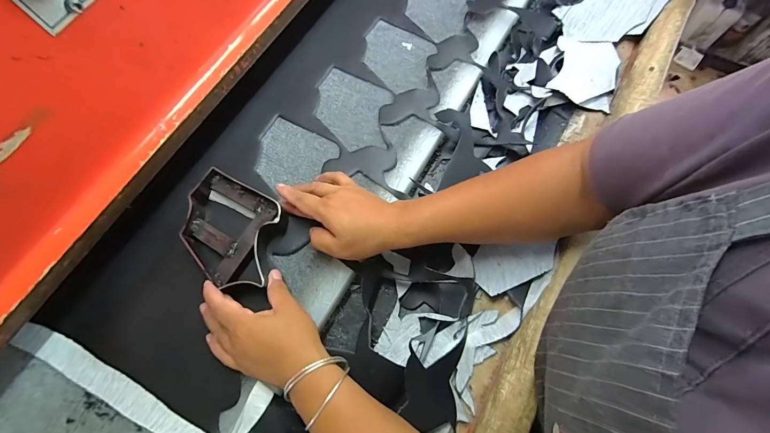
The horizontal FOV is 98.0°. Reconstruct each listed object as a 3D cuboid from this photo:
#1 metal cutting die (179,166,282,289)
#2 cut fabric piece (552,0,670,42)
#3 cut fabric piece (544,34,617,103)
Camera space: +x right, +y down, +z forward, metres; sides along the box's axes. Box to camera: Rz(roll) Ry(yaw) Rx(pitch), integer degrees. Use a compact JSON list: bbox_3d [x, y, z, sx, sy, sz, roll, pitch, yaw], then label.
[{"bbox_3d":[-0.186,0.015,0.398,0.141,0.036,0.110,28,74,7],"label":"metal cutting die"},{"bbox_3d":[0.364,-0.329,0.520,0.184,0.032,0.103,-22,74,-8],"label":"cut fabric piece"},{"bbox_3d":[0.293,-0.219,0.489,0.096,0.020,0.121,16,73,4],"label":"cut fabric piece"}]

